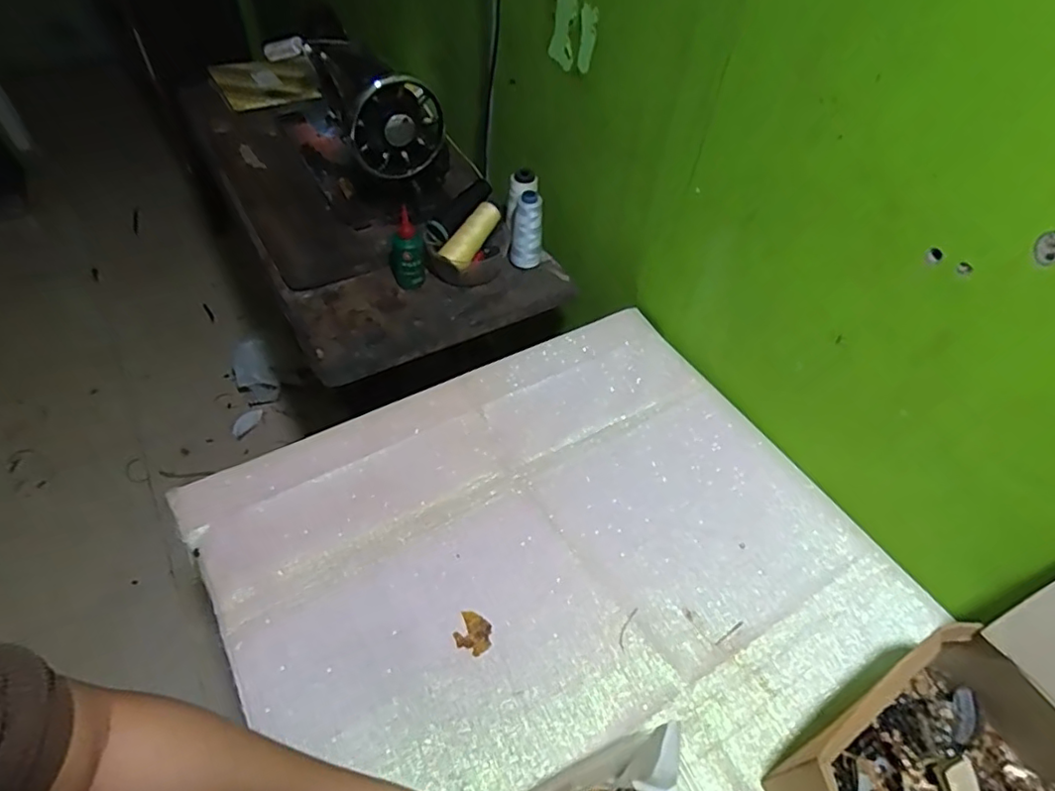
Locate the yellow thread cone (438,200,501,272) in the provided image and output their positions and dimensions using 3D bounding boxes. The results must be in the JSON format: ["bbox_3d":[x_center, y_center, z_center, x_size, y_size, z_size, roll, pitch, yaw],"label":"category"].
[{"bbox_3d":[-0.076,-0.227,0.867,0.035,0.046,0.118,30,71,21],"label":"yellow thread cone"}]

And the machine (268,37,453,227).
[{"bbox_3d":[-0.288,-0.452,0.968,0.153,0.217,0.398,-22,54,-21],"label":"machine"}]

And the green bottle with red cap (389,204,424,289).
[{"bbox_3d":[-0.170,-0.208,0.846,0.047,0.118,0.053,-10,50,-12],"label":"green bottle with red cap"}]

